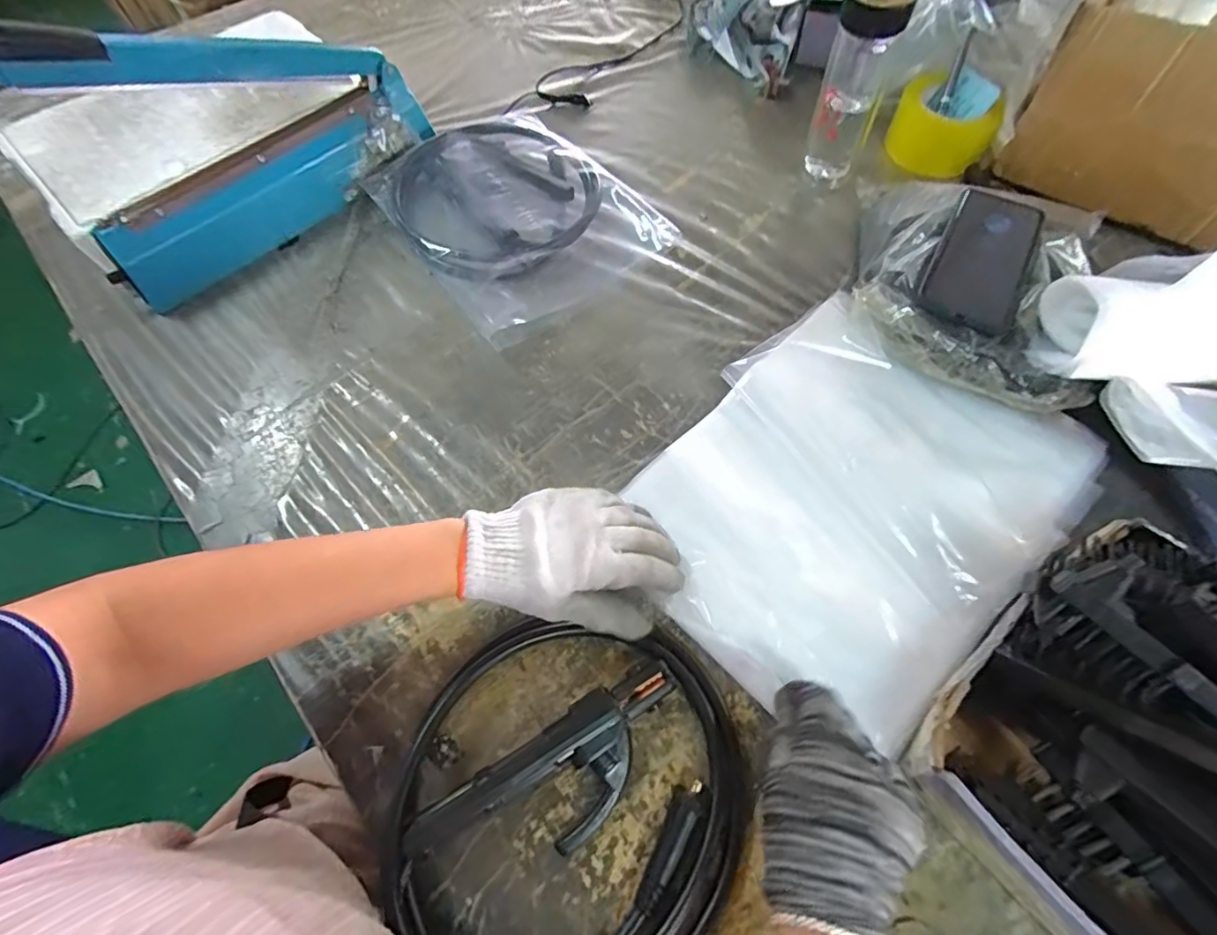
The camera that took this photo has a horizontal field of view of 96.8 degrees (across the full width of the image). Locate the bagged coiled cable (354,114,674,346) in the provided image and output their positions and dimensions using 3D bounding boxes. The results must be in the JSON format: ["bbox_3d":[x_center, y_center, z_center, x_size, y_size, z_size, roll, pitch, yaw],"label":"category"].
[{"bbox_3d":[-0.113,-0.303,0.631,0.239,0.033,0.322,-32,65,-15],"label":"bagged coiled cable"}]

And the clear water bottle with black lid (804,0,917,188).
[{"bbox_3d":[0.264,-0.405,0.591,0.066,0.187,0.057,16,63,11],"label":"clear water bottle with black lid"}]

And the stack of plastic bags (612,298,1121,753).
[{"bbox_3d":[0.198,0.019,0.443,0.272,0.030,0.341,39,69,21],"label":"stack of plastic bags"}]

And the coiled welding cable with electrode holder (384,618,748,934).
[{"bbox_3d":[-0.023,0.217,0.354,0.224,0.036,0.218,-1,61,1],"label":"coiled welding cable with electrode holder"}]

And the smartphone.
[{"bbox_3d":[0.342,-0.194,0.492,0.073,0.004,0.182,28,67,16],"label":"smartphone"}]

